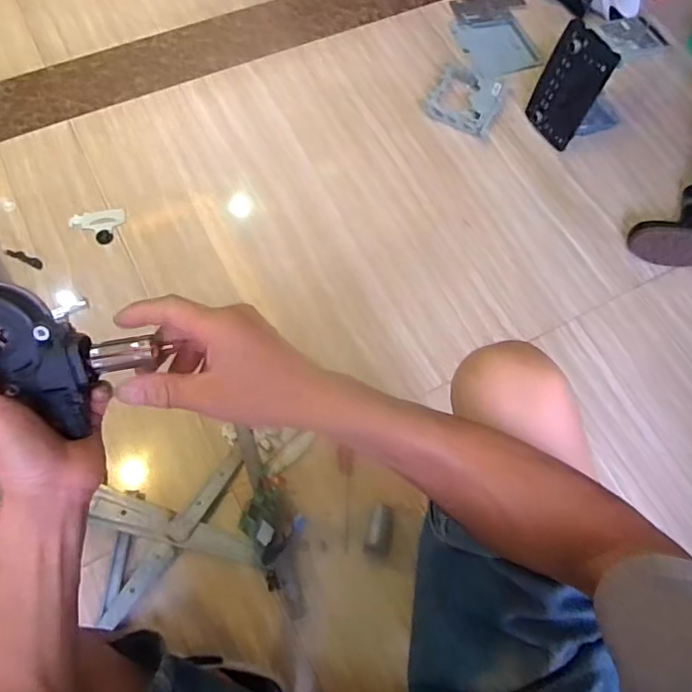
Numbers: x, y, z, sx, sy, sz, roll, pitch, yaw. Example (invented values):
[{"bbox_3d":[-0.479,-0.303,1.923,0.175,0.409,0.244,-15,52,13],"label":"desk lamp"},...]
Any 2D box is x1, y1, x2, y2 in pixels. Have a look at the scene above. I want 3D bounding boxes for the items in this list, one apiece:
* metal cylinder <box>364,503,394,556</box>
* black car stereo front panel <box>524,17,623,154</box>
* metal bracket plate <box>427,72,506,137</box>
[{"bbox_3d":[0.050,0.271,0.840,0.037,0.036,0.074,10,68,2],"label":"metal cylinder"},{"bbox_3d":[0.417,-0.486,1.067,0.117,0.197,0.028,41,57,11],"label":"black car stereo front panel"},{"bbox_3d":[0.244,-0.502,1.149,0.137,0.017,0.148,23,69,7],"label":"metal bracket plate"}]

